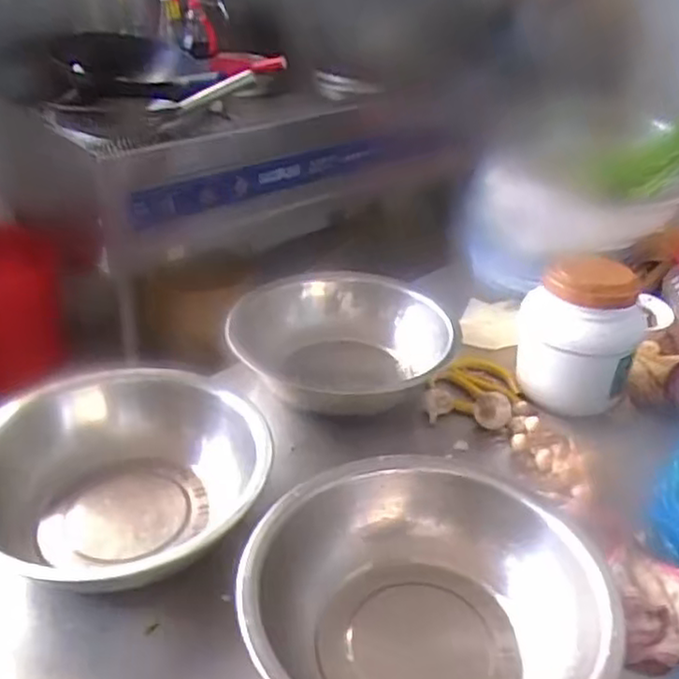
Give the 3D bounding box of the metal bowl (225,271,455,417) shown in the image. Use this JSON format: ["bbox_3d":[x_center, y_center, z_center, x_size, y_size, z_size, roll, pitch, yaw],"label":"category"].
[{"bbox_3d":[0.004,0.005,0.890,0.236,0.089,0.274,18,34,24],"label":"metal bowl"}]

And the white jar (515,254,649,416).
[{"bbox_3d":[0.278,-0.011,0.821,0.112,0.154,0.110,2,30,-1],"label":"white jar"}]

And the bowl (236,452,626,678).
[{"bbox_3d":[0.063,0.215,0.561,0.264,0.102,0.269,2,30,-1],"label":"bowl"}]

